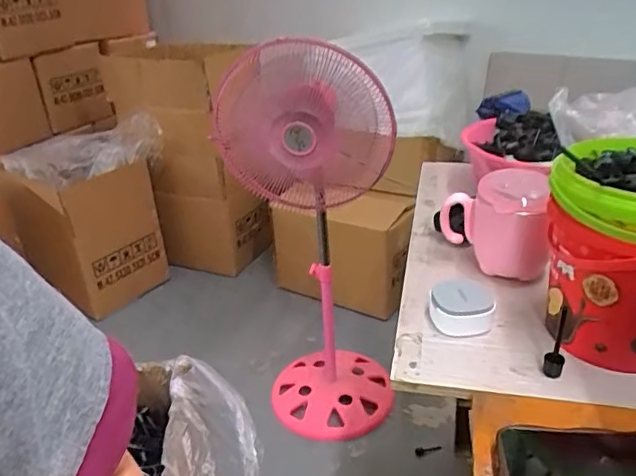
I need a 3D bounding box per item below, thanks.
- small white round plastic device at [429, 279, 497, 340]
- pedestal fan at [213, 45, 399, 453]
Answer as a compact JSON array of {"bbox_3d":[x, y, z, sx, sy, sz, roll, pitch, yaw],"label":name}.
[{"bbox_3d":[0.127,0.063,0.506,0.049,0.034,0.047,-3,28,1],"label":"small white round plastic device"},{"bbox_3d":[-0.012,0.035,1.238,0.338,0.860,0.268,-3,28,2],"label":"pedestal fan"}]

